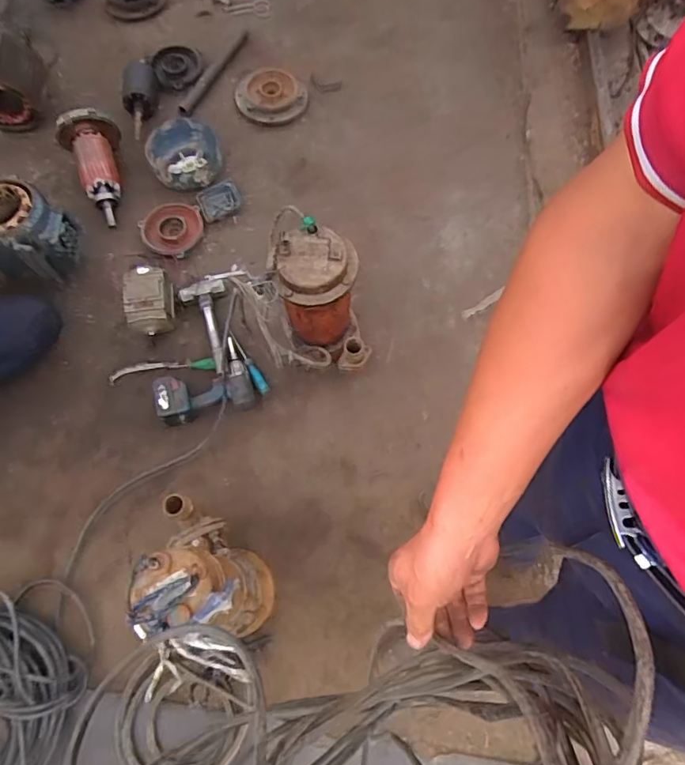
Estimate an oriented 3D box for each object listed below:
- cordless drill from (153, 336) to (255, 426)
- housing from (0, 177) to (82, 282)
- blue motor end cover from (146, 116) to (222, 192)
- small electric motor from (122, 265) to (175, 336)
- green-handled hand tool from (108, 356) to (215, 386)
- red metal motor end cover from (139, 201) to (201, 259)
[{"bbox_3d":[-0.360,-0.001,1.339,0.242,0.089,0.172,-16,69,-6],"label":"cordless drill"},{"bbox_3d":[-0.864,-0.401,1.440,0.219,0.206,0.203,0,68,0],"label":"housing"},{"bbox_3d":[-0.490,-0.714,1.613,0.217,0.077,0.253,-12,68,-5],"label":"blue motor end cover"},{"bbox_3d":[-0.513,-0.210,1.419,0.120,0.134,0.163,-3,68,-1],"label":"small electric motor"},{"bbox_3d":[-0.483,-0.039,1.394,0.293,0.039,0.053,-7,68,-2],"label":"green-handled hand tool"},{"bbox_3d":[-0.502,-0.458,1.563,0.182,0.041,0.169,-40,73,-14],"label":"red metal motor end cover"}]

